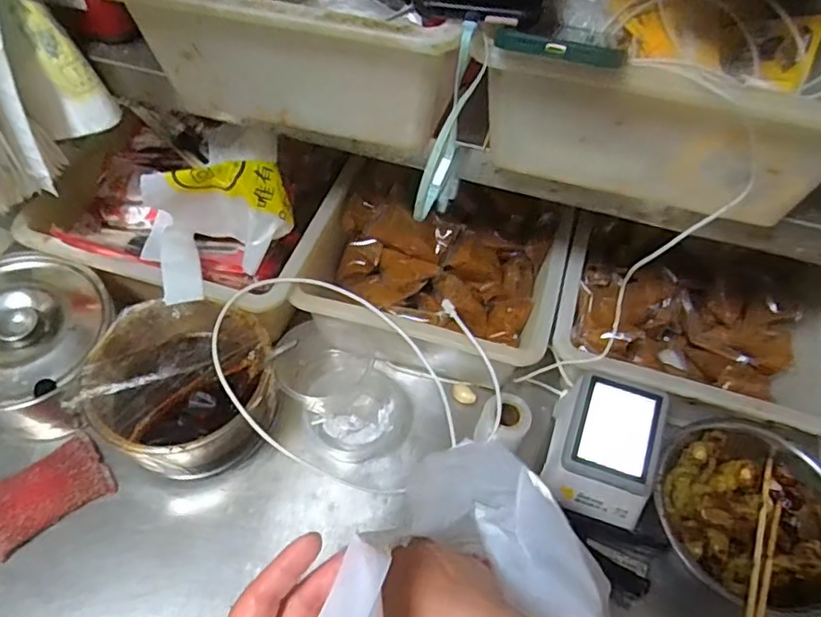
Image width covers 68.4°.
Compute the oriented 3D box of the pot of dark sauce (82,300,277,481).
[{"bbox_3d":[-0.228,0.081,0.619,0.168,0.112,0.164,2,53,-2],"label":"pot of dark sauce"}]

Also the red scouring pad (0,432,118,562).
[{"bbox_3d":[-0.370,0.184,0.606,0.118,0.021,0.078,-34,62,-25],"label":"red scouring pad"}]

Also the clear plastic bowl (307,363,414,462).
[{"bbox_3d":[-0.055,0.108,0.654,0.109,0.049,0.107,11,53,5],"label":"clear plastic bowl"}]

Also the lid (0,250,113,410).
[{"bbox_3d":[-0.405,0.020,0.622,0.172,0.044,0.169,2,53,-2],"label":"lid"}]

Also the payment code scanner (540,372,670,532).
[{"bbox_3d":[0.192,0.139,0.594,0.098,0.075,0.118,14,54,7],"label":"payment code scanner"}]

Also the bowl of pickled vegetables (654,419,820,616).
[{"bbox_3d":[0.325,0.204,0.592,0.178,0.068,0.169,2,53,-2],"label":"bowl of pickled vegetables"}]

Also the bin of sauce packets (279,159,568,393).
[{"bbox_3d":[0.026,-0.035,0.707,0.278,0.116,0.242,13,54,7],"label":"bin of sauce packets"}]

